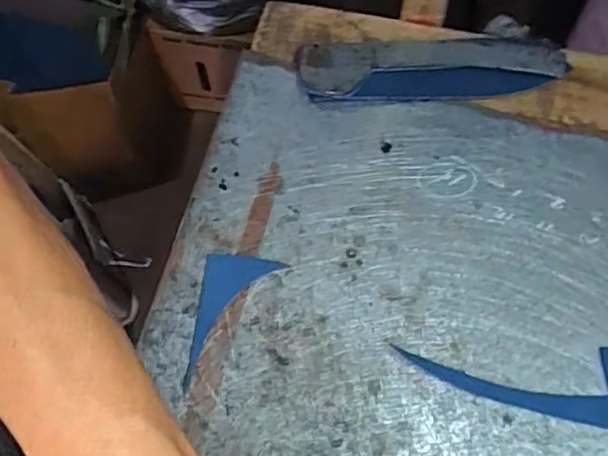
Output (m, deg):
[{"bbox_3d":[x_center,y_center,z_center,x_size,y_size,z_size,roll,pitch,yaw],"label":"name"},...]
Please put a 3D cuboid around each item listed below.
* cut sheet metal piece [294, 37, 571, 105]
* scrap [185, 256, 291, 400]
[{"bbox_3d":[0.109,-0.135,0.524,0.224,0.011,0.063,-3,68,-6],"label":"cut sheet metal piece"},{"bbox_3d":[-0.063,0.053,0.430,0.048,0.004,0.105,35,68,18],"label":"scrap"}]

